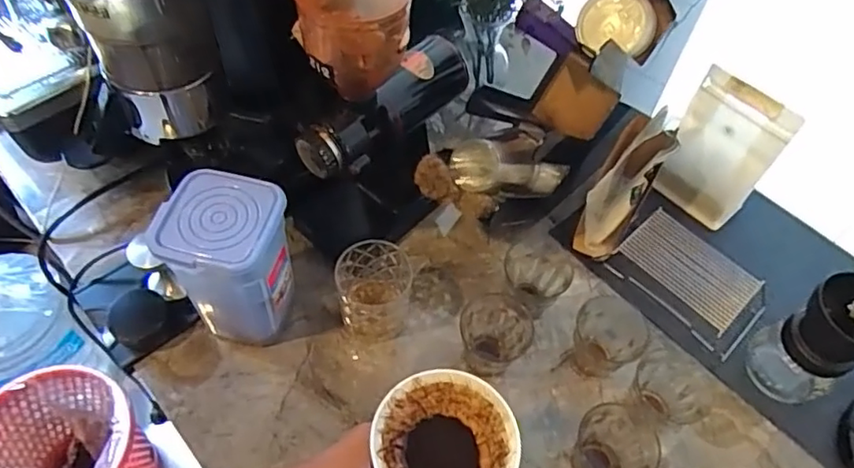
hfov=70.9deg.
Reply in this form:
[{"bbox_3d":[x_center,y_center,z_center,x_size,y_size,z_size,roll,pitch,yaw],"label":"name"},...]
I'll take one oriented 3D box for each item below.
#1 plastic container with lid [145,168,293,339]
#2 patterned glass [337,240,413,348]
[{"bbox_3d":[-0.203,0.039,0.636,0.102,0.196,0.101,17,56,7],"label":"plastic container with lid"},{"bbox_3d":[-0.059,0.070,0.685,0.080,0.095,0.081,-9,56,-10],"label":"patterned glass"}]

